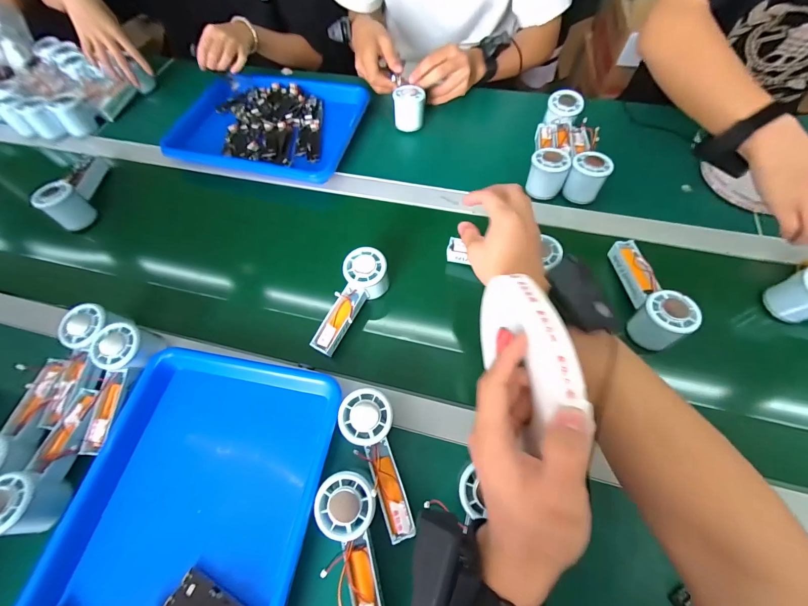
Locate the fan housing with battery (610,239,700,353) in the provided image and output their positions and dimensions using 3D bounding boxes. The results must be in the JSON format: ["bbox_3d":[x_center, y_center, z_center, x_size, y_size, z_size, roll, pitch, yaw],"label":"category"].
[{"bbox_3d":[0.319,-0.018,0.450,0.052,0.067,0.148,0,64,4],"label":"fan housing with battery"}]

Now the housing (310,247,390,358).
[{"bbox_3d":[-0.078,-0.003,0.463,0.052,0.054,0.146,30,70,17],"label":"housing"}]

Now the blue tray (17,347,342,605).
[{"bbox_3d":[-0.221,0.228,0.368,0.247,0.049,0.333,8,65,7],"label":"blue tray"}]

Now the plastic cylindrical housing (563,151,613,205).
[{"bbox_3d":[0.285,-0.197,0.535,0.057,0.059,0.053,29,69,16],"label":"plastic cylindrical housing"}]

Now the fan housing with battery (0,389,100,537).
[{"bbox_3d":[-0.396,0.171,0.386,0.048,0.061,0.149,7,65,7],"label":"fan housing with battery"}]

